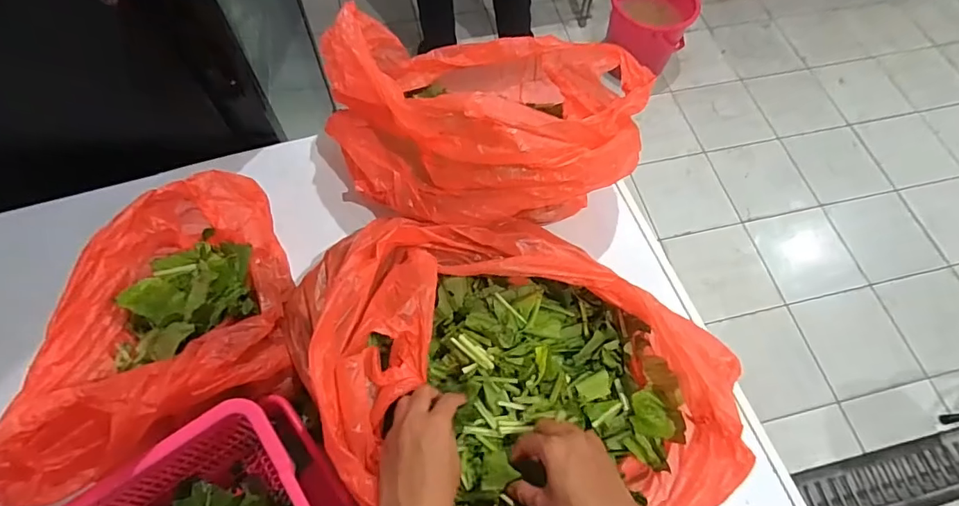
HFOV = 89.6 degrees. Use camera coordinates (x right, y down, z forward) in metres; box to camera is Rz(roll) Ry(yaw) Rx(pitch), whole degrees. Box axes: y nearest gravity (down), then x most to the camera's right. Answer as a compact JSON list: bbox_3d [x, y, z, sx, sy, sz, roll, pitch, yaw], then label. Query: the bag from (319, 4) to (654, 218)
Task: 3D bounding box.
[{"bbox_3d":[0.009,-0.177,0.595,0.357,0.190,0.286,-10,65,-7],"label":"bag"}]

